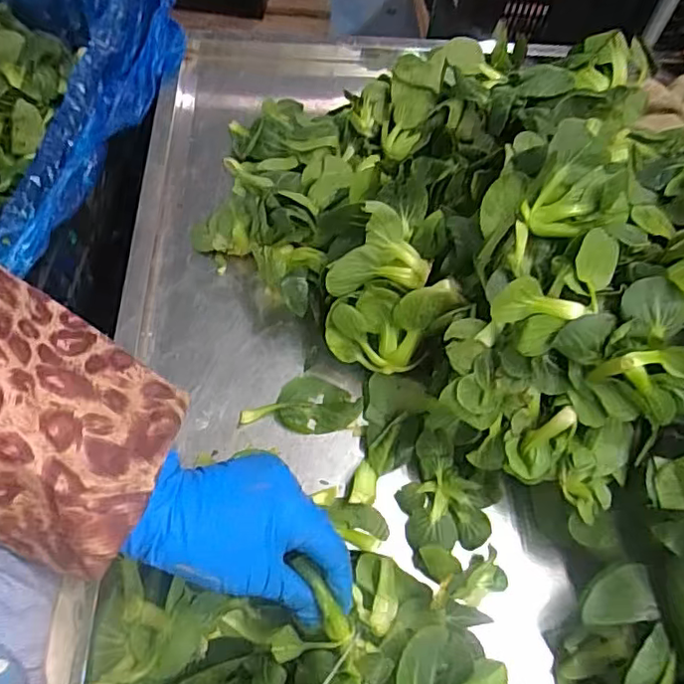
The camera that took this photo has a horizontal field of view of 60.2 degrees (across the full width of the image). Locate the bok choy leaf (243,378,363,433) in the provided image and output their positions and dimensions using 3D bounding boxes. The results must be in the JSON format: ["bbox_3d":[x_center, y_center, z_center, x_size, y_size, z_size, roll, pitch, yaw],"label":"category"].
[{"bbox_3d":[-0.030,0.047,0.459,0.089,0.011,0.045,6,60,0],"label":"bok choy leaf"}]

